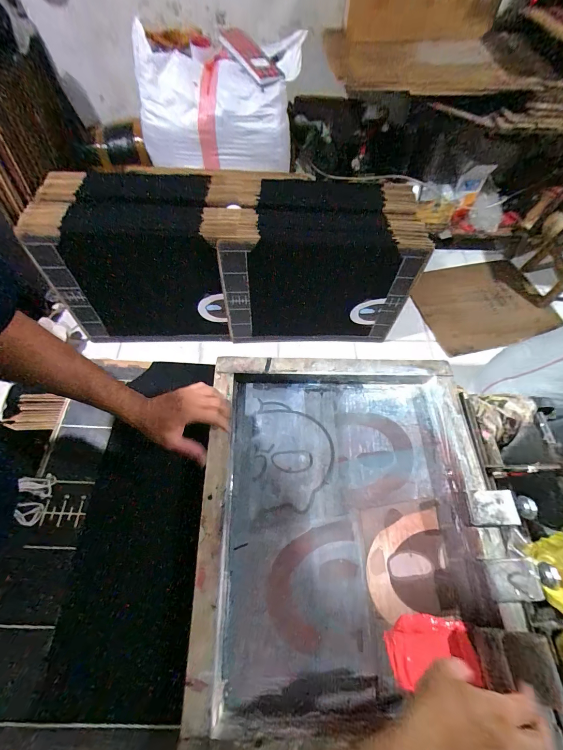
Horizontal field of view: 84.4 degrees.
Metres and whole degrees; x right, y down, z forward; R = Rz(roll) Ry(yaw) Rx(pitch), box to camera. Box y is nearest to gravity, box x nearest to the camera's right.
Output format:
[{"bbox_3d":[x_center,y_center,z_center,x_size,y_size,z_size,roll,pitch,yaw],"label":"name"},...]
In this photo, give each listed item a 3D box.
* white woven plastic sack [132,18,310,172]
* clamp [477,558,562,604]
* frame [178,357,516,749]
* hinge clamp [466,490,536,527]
[{"bbox_3d":[-0.261,-1.054,1.230,0.603,0.361,0.297,9,61,2],"label":"white woven plastic sack"},{"bbox_3d":[0.370,0.309,0.472,0.135,0.036,0.053,-1,61,-3],"label":"clamp"},{"bbox_3d":[0.106,0.233,0.519,0.462,0.051,0.572,1,61,-3],"label":"frame"},{"bbox_3d":[0.362,0.220,0.510,0.123,0.027,0.054,1,61,-3],"label":"hinge clamp"}]

